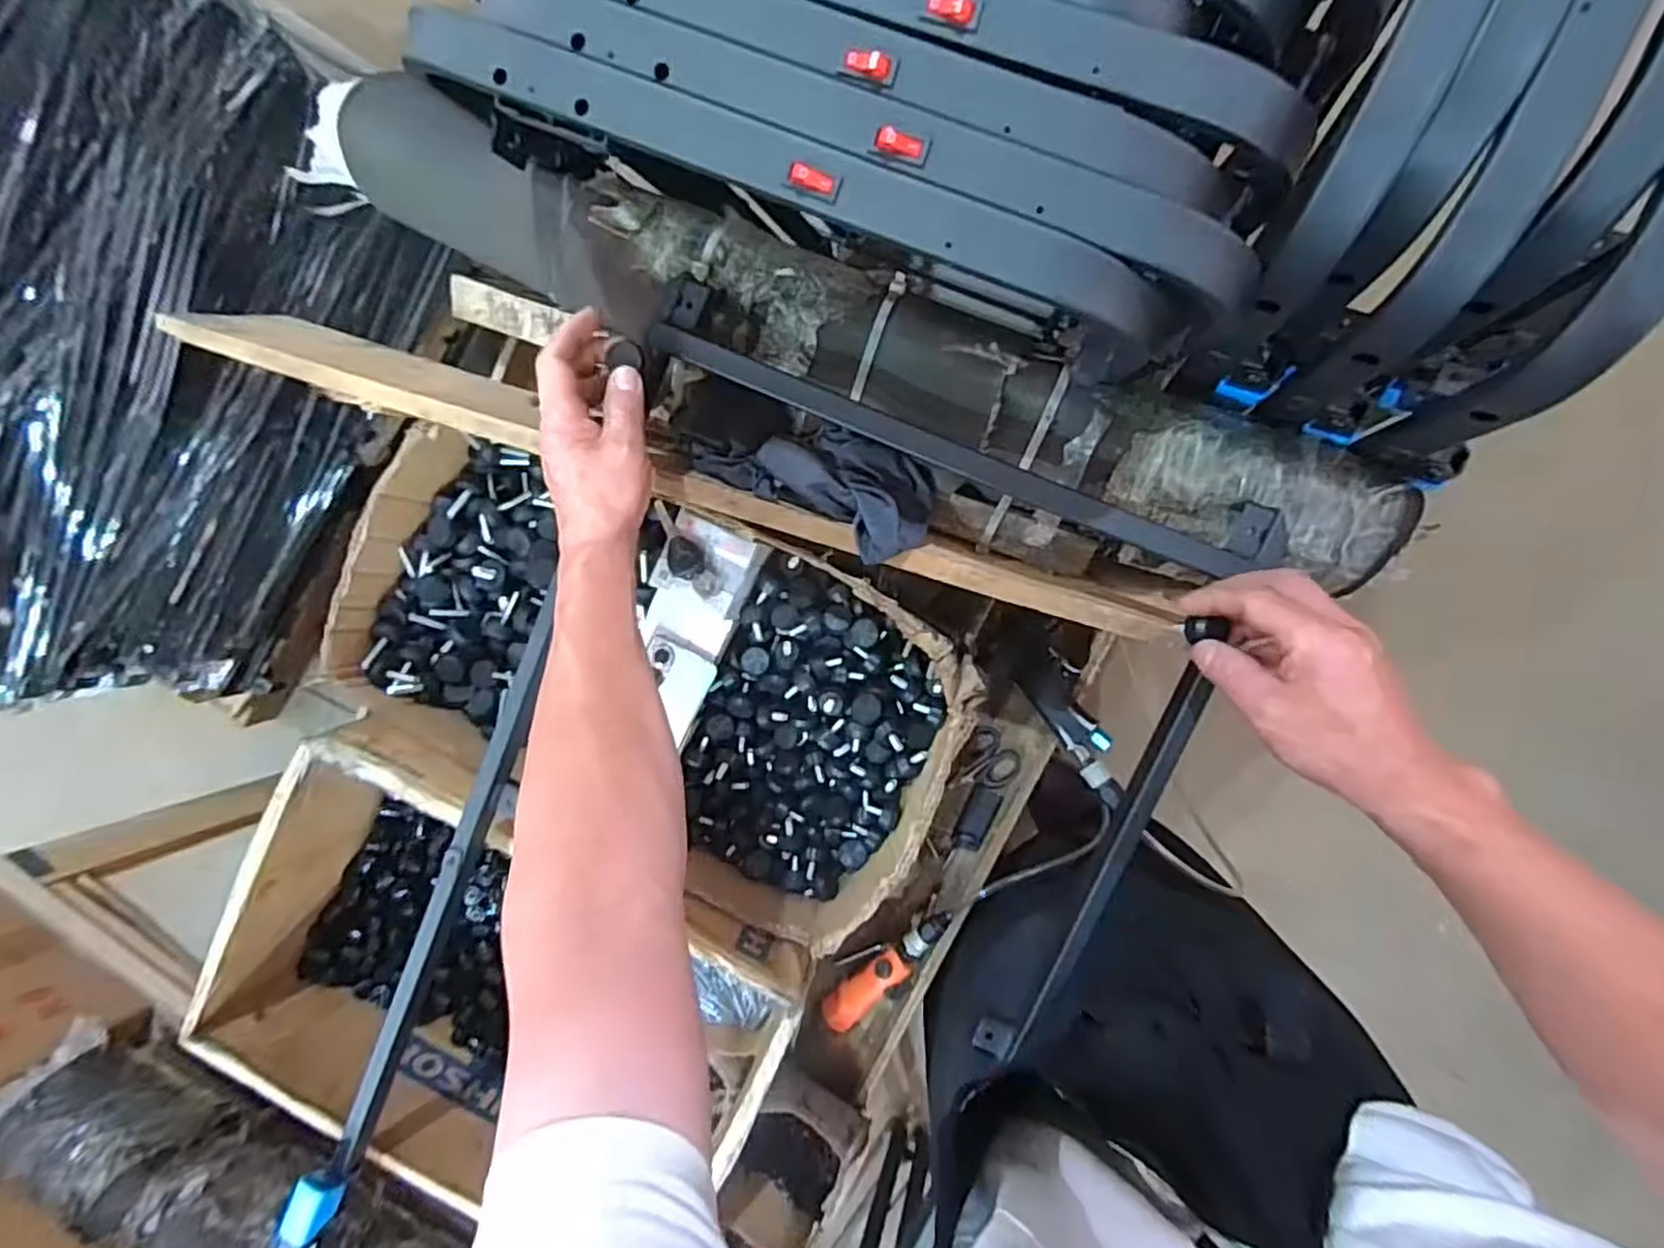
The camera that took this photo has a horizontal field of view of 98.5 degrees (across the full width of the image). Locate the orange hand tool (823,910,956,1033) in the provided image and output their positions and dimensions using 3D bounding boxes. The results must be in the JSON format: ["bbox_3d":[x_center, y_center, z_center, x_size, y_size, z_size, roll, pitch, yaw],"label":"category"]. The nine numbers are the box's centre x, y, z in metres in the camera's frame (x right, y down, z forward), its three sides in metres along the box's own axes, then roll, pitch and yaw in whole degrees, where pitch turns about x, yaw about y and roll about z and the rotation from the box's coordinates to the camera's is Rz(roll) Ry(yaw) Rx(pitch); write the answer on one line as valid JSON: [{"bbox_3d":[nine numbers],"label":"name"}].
[{"bbox_3d":[0.067,0.388,0.806,0.184,0.040,0.052,-42,88,9],"label":"orange hand tool"}]

